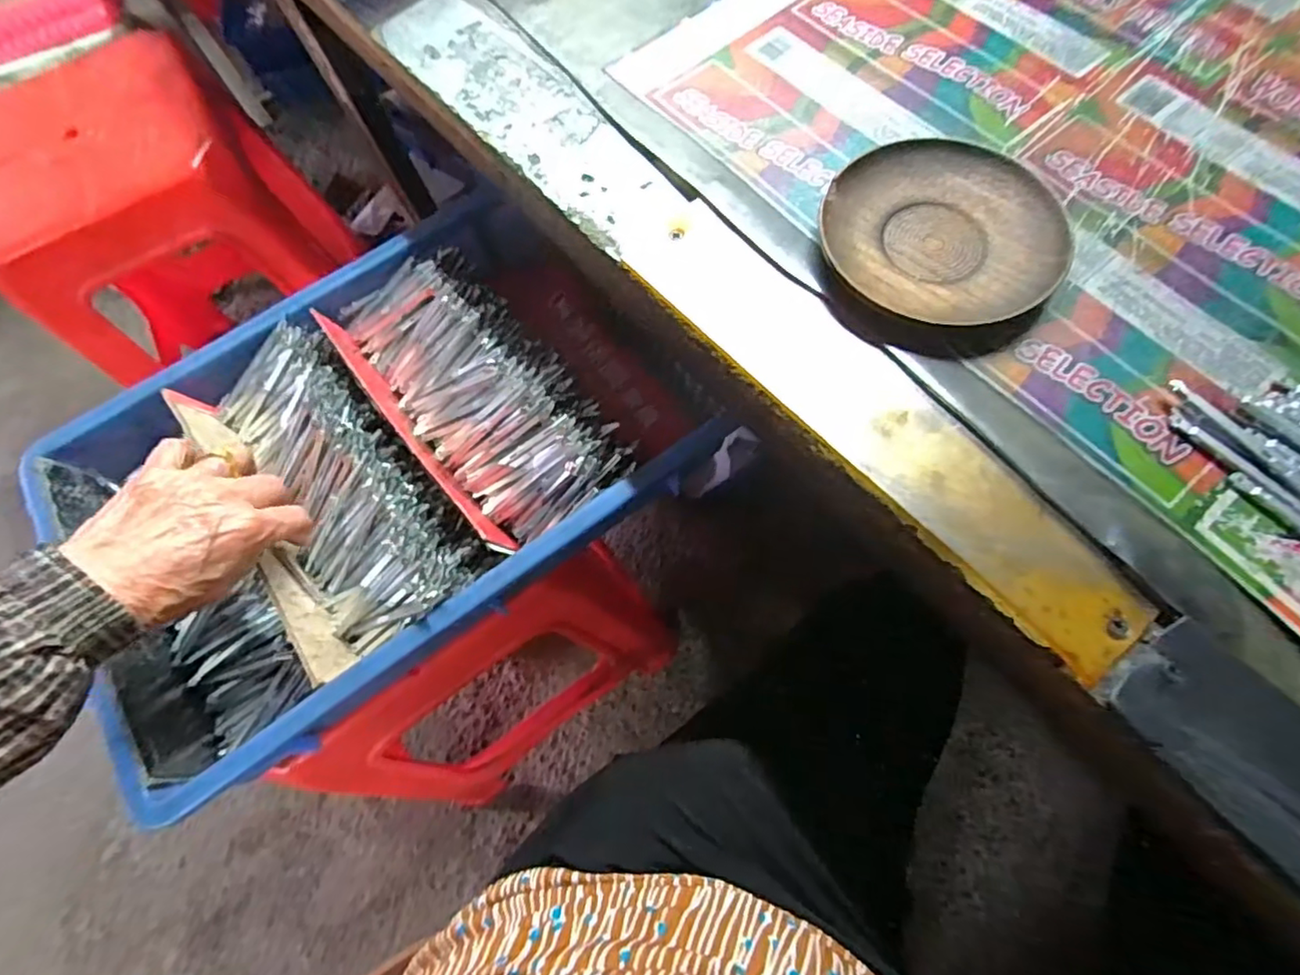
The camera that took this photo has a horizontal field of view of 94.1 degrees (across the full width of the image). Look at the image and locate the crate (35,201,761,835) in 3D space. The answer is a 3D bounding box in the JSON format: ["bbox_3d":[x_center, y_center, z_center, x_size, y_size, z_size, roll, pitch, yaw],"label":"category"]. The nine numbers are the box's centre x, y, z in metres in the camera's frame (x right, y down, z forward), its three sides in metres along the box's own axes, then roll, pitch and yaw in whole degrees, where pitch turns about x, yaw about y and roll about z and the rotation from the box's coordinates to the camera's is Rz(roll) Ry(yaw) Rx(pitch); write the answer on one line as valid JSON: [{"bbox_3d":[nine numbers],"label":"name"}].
[{"bbox_3d":[-0.199,-0.012,0.440,0.403,0.091,0.287,-32,69,-7],"label":"crate"}]

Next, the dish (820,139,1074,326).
[{"bbox_3d":[0.146,-0.129,0.305,0.113,0.023,0.108,-2,69,5],"label":"dish"}]

